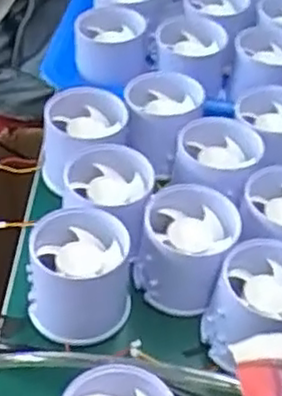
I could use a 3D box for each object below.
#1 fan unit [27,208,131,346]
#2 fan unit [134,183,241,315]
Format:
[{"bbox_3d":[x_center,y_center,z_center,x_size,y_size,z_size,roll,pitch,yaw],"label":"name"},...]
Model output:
[{"bbox_3d":[-0.034,0.043,0.386,0.055,0.052,0.052,3,44,-3],"label":"fan unit"},{"bbox_3d":[0.024,0.029,0.398,0.052,0.047,0.058,13,44,8],"label":"fan unit"}]

